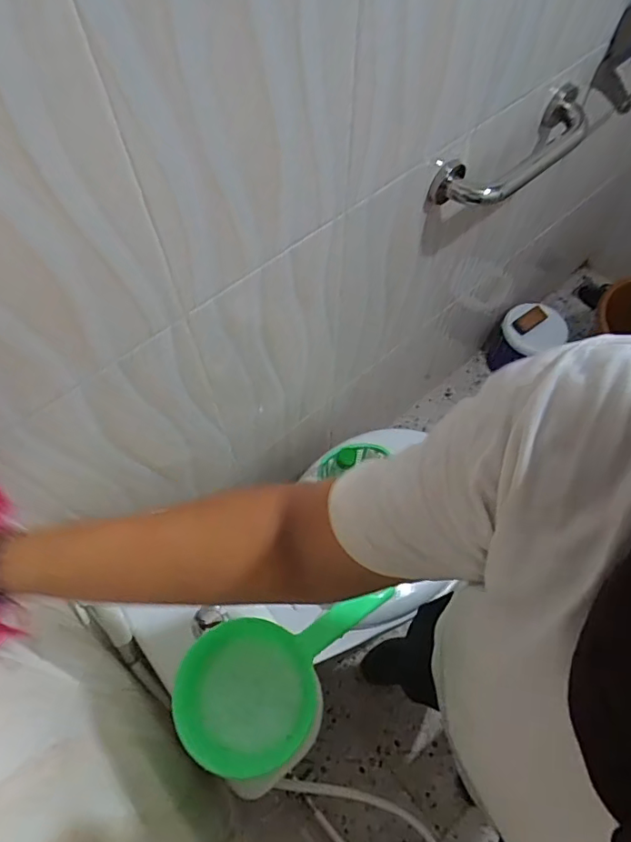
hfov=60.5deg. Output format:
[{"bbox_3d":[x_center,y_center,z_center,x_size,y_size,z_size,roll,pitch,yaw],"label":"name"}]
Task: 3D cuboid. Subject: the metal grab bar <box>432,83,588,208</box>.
[{"bbox_3d":[0.305,-0.402,0.796,0.299,0.060,0.092,-34,69,-16],"label":"metal grab bar"}]

